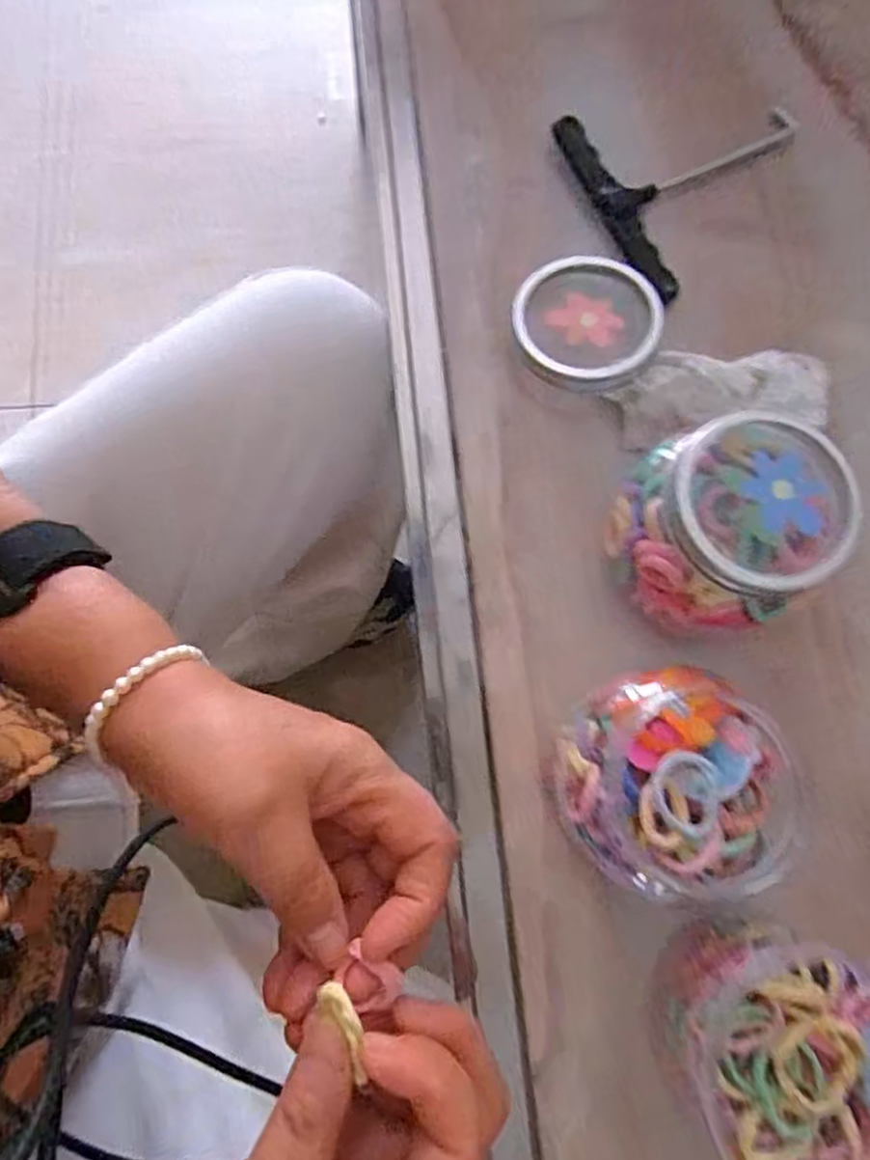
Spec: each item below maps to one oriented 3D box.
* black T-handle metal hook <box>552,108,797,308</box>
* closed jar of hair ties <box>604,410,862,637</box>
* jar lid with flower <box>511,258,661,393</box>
[{"bbox_3d":[0.142,-0.209,0.361,0.130,0.019,0.109,-25,80,-7],"label":"black T-handle metal hook"},{"bbox_3d":[0.116,-0.017,0.288,0.077,0.076,0.072,0,78,-2],"label":"closed jar of hair ties"},{"bbox_3d":[0.071,-0.122,0.325,0.067,0.010,0.065,-2,75,6],"label":"jar lid with flower"}]

